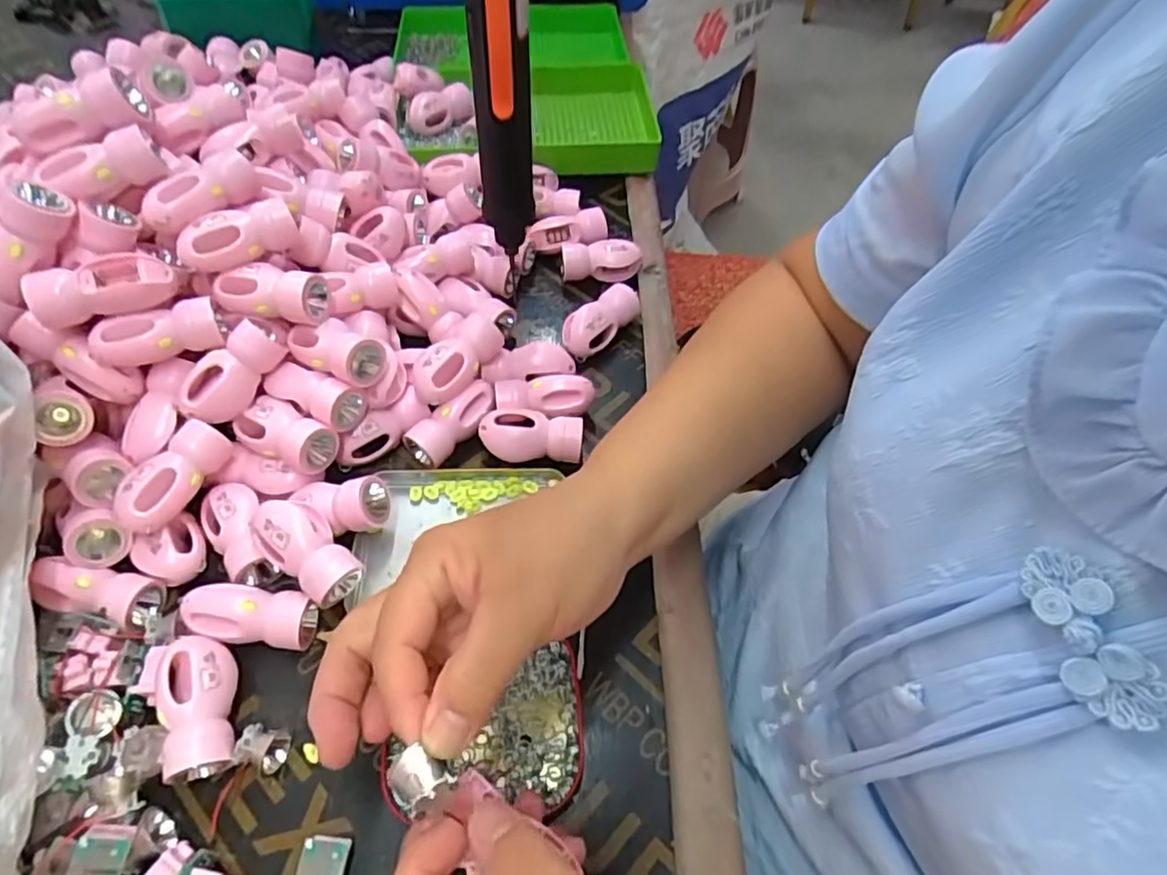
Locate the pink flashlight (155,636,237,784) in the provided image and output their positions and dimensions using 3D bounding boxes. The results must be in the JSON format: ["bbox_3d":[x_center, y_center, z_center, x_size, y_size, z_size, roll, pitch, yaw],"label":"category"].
[{"bbox_3d":[-0.192,0.136,0.321,0.034,0.029,0.067,-11,56,-11],"label":"pink flashlight"}]

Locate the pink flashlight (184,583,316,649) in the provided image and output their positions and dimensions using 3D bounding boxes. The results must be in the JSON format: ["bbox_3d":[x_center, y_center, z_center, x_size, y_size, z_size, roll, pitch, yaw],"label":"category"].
[{"bbox_3d":[-0.178,0.099,0.347,0.063,0.032,0.027,6,54,1],"label":"pink flashlight"}]

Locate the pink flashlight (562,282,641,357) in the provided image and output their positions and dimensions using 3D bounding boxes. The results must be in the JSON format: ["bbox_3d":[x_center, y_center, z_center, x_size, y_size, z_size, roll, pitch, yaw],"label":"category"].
[{"bbox_3d":[0.015,-0.088,0.489,0.073,0.029,0.030,-36,63,-25],"label":"pink flashlight"}]

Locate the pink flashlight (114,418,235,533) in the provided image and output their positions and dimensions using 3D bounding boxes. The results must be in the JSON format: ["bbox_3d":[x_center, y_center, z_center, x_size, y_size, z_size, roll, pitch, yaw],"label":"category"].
[{"bbox_3d":[-0.229,0.024,0.362,0.027,0.029,0.067,19,55,10],"label":"pink flashlight"}]

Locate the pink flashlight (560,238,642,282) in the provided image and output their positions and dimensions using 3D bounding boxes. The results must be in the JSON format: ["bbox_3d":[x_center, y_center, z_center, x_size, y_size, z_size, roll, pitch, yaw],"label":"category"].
[{"bbox_3d":[0.014,-0.147,0.530,0.065,0.028,0.027,-3,55,-5],"label":"pink flashlight"}]

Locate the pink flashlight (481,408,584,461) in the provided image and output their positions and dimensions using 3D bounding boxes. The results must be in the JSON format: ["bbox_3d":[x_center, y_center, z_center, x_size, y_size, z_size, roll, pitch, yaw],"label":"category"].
[{"bbox_3d":[-0.034,0.001,0.423,0.065,0.027,0.034,9,54,3],"label":"pink flashlight"}]

